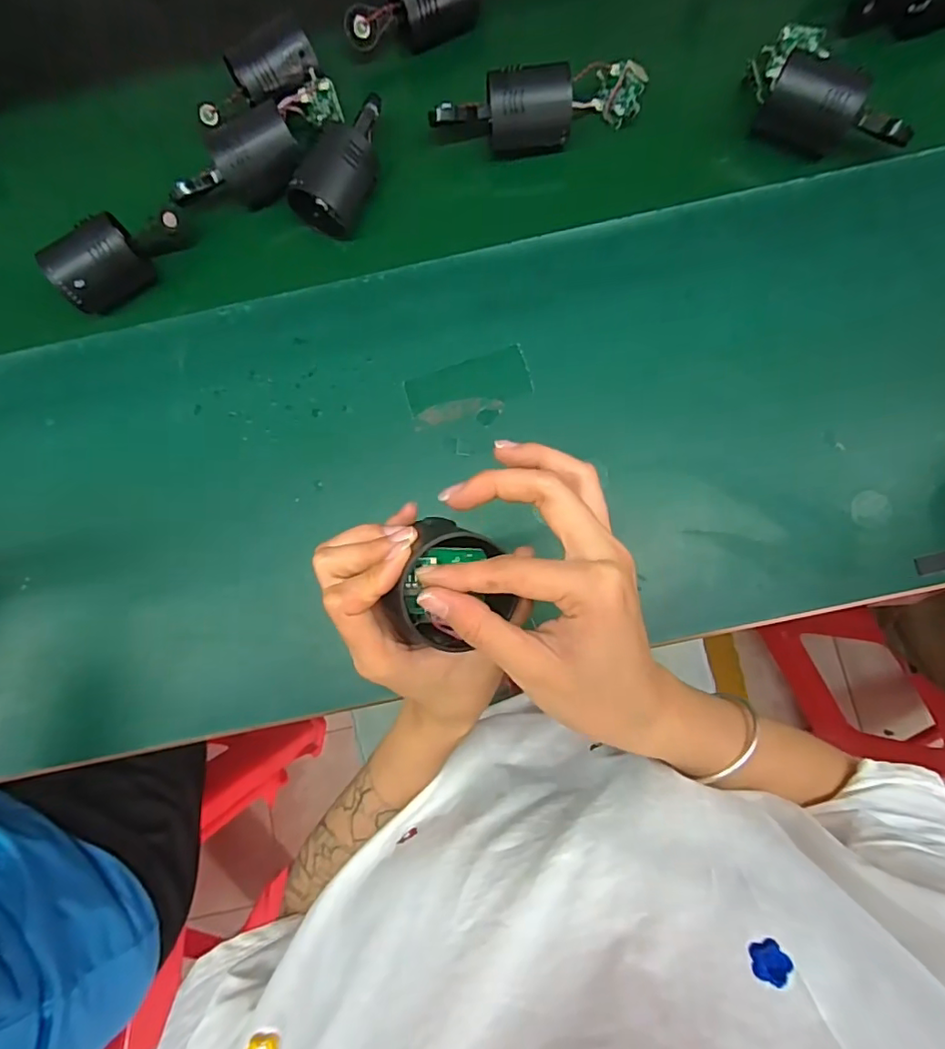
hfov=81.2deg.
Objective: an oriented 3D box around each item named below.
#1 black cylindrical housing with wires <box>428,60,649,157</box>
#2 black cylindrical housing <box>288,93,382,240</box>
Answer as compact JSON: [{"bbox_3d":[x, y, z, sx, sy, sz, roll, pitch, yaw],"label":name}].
[{"bbox_3d":[0.058,-0.349,0.462,0.182,0.049,0.059,-18,80,-1],"label":"black cylindrical housing with wires"},{"bbox_3d":[-0.104,-0.307,0.463,0.049,0.042,0.125,27,83,6],"label":"black cylindrical housing"}]

